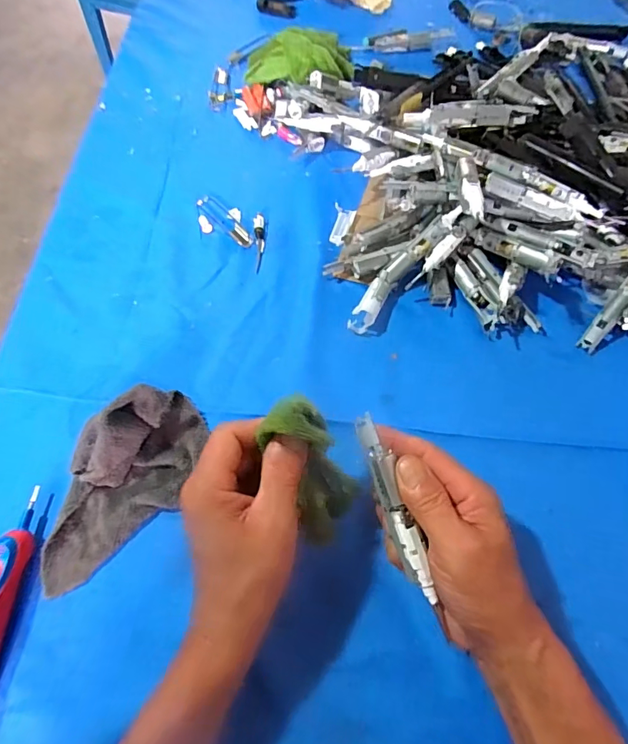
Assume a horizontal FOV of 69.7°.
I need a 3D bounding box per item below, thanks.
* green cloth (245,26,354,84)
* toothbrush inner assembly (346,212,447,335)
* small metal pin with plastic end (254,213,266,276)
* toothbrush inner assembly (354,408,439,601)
[{"bbox_3d":[-0.018,-0.410,0.596,0.146,0.044,0.128,-6,62,-1],"label":"green cloth"},{"bbox_3d":[0.078,-0.093,0.431,0.026,0.018,0.133,39,85,19],"label":"toothbrush inner assembly"},{"bbox_3d":[-0.058,-0.141,0.480,0.012,0.008,0.079,-4,62,0],"label":"small metal pin with plastic end"},{"bbox_3d":[0.052,0.085,0.293,0.014,0.017,0.121,-17,71,-7],"label":"toothbrush inner assembly"}]

